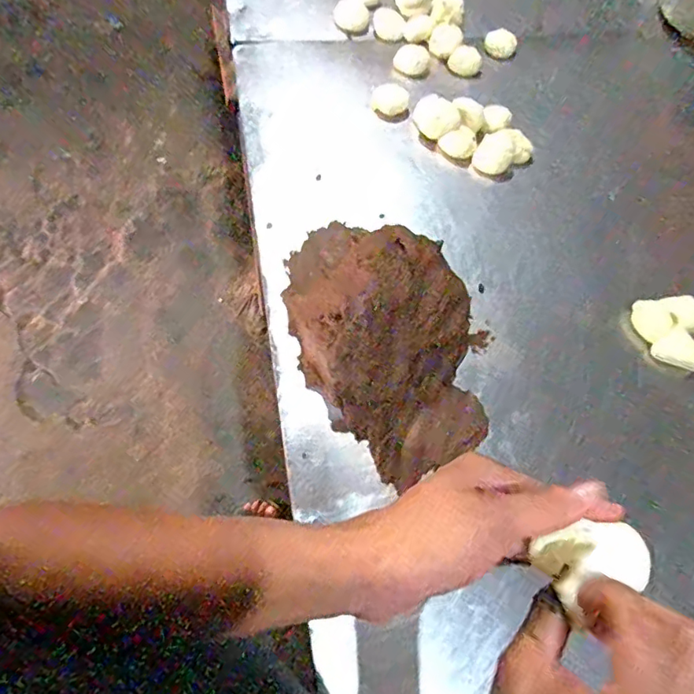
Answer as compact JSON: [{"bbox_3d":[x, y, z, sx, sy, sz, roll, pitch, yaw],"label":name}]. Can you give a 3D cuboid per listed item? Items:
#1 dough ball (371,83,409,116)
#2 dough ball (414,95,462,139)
[{"bbox_3d":[0.071,-0.403,0.874,0.058,0.032,0.052,10,62,1],"label":"dough ball"},{"bbox_3d":[0.144,-0.366,0.852,0.076,0.045,0.069,15,62,4],"label":"dough ball"}]

